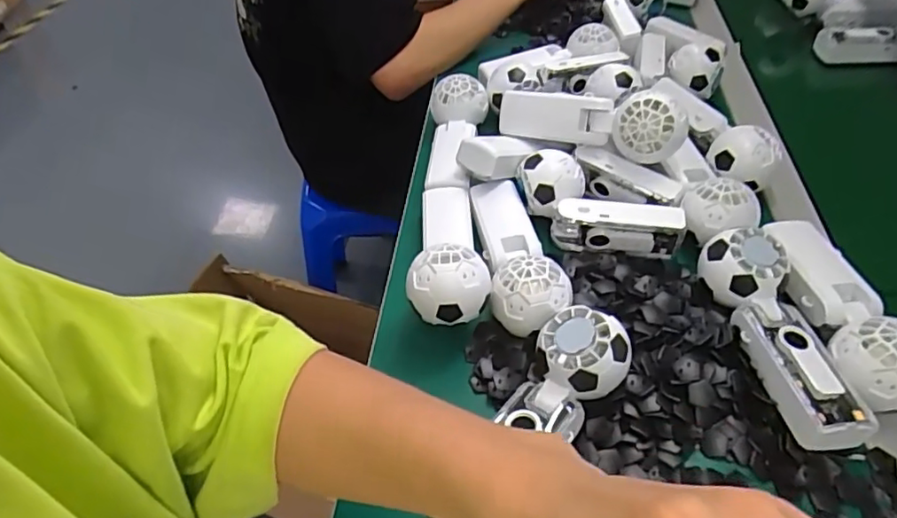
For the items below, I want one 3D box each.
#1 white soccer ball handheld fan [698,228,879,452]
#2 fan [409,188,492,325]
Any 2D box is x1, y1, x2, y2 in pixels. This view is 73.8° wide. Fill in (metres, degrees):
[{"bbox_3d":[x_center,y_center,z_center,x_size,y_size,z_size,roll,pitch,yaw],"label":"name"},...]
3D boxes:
[{"bbox_3d":[0.238,0.050,0.428,0.057,0.052,0.169,-8,46,-5],"label":"white soccer ball handheld fan"},{"bbox_3d":[-0.001,-0.010,0.510,0.058,0.050,0.173,-2,27,0],"label":"fan"}]

